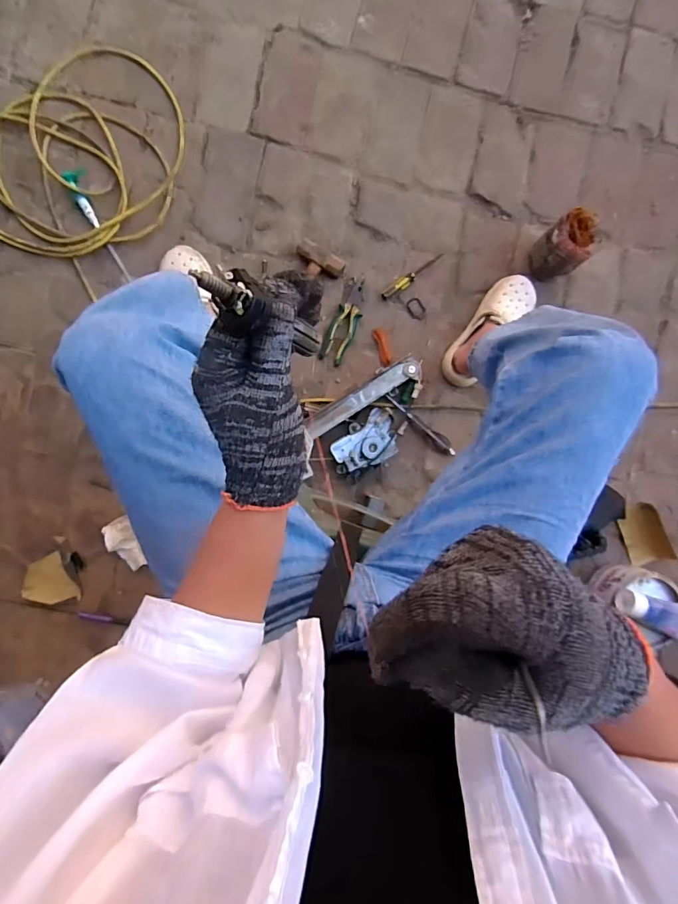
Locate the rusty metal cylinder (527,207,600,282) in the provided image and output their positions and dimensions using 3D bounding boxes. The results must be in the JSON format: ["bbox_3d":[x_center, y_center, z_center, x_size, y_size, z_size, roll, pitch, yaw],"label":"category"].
[{"bbox_3d":[0.441,-0.403,0.888,0.085,0.134,0.088,0,90,-3],"label":"rusty metal cylinder"}]

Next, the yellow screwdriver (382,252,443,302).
[{"bbox_3d":[0.156,-0.372,0.934,0.151,0.016,0.026,-35,90,-4],"label":"yellow screwdriver"}]

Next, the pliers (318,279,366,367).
[{"bbox_3d":[0.015,-0.272,0.930,0.051,0.013,0.180,25,87,-2],"label":"pliers"}]

